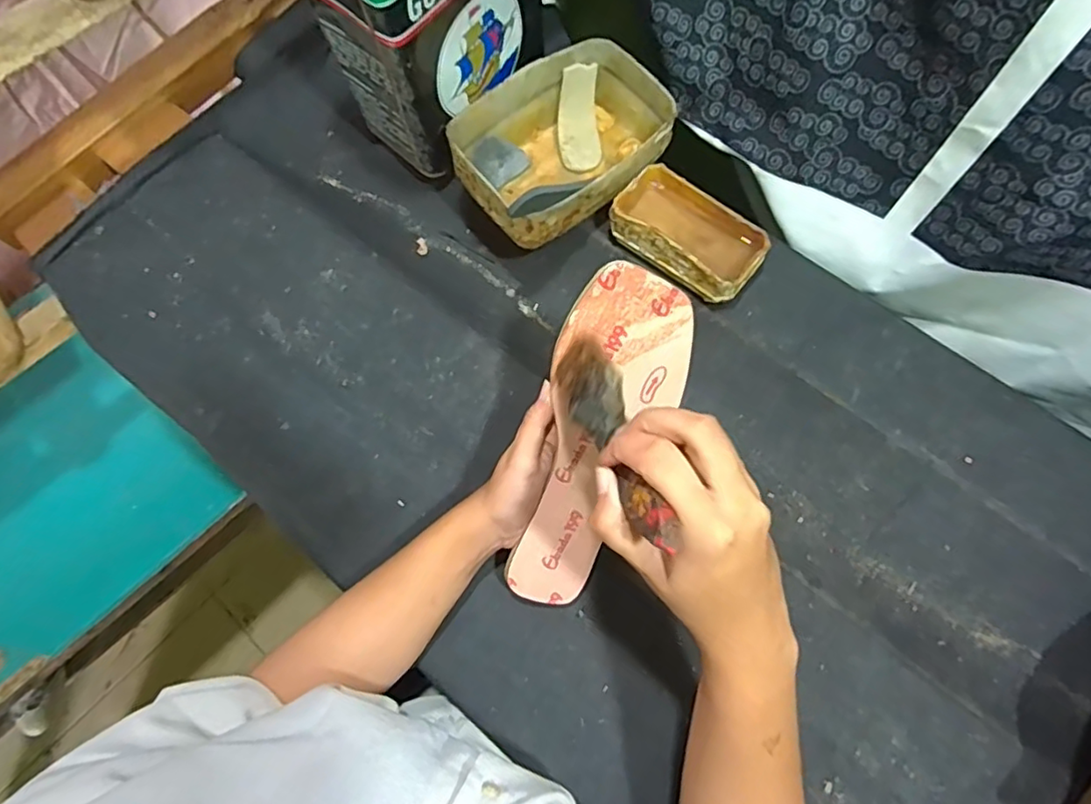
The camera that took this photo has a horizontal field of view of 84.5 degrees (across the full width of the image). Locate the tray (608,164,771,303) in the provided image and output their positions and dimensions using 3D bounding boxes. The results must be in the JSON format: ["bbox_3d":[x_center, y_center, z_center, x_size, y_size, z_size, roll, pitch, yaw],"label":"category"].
[{"bbox_3d":[0.123,-0.142,0.518,0.125,0.044,0.073,37,76,12],"label":"tray"}]

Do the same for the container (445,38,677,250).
[{"bbox_3d":[0.016,-0.223,0.526,0.181,0.075,0.130,-41,76,-11],"label":"container"}]

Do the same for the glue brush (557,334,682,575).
[{"bbox_3d":[0.033,0.013,0.301,0.027,0.028,0.154,-15,36,-4],"label":"glue brush"}]

